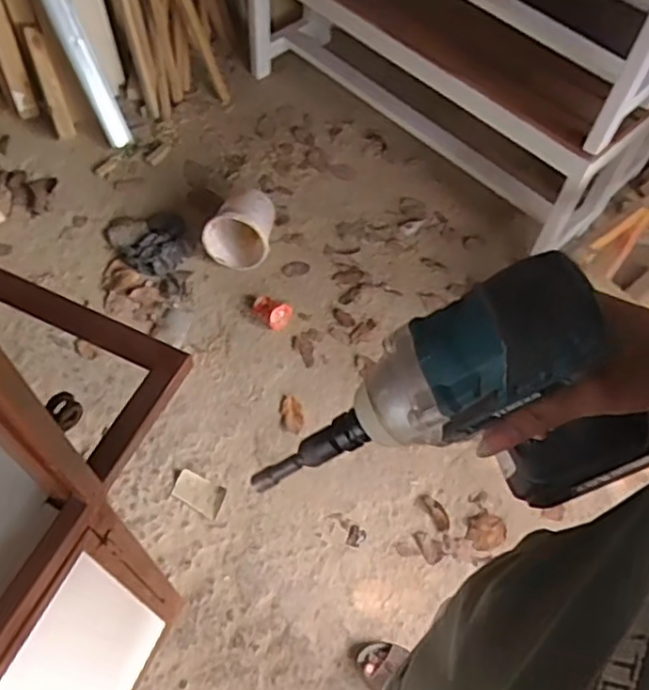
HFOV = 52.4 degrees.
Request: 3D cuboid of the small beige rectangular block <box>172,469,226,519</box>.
[{"bbox_3d":[-0.295,0.347,1.551,0.116,0.020,0.072,24,62,9],"label":"small beige rectangular block"}]

